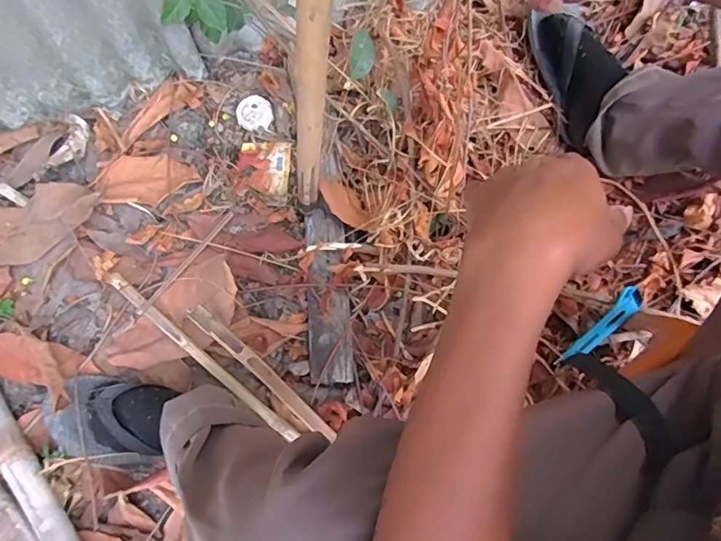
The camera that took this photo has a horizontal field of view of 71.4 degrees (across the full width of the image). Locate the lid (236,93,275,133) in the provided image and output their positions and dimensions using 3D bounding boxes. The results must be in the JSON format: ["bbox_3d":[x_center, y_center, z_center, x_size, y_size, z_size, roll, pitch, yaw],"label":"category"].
[{"bbox_3d":[-0.174,-0.260,0.828,0.062,0.011,0.057,13,91,7],"label":"lid"}]

